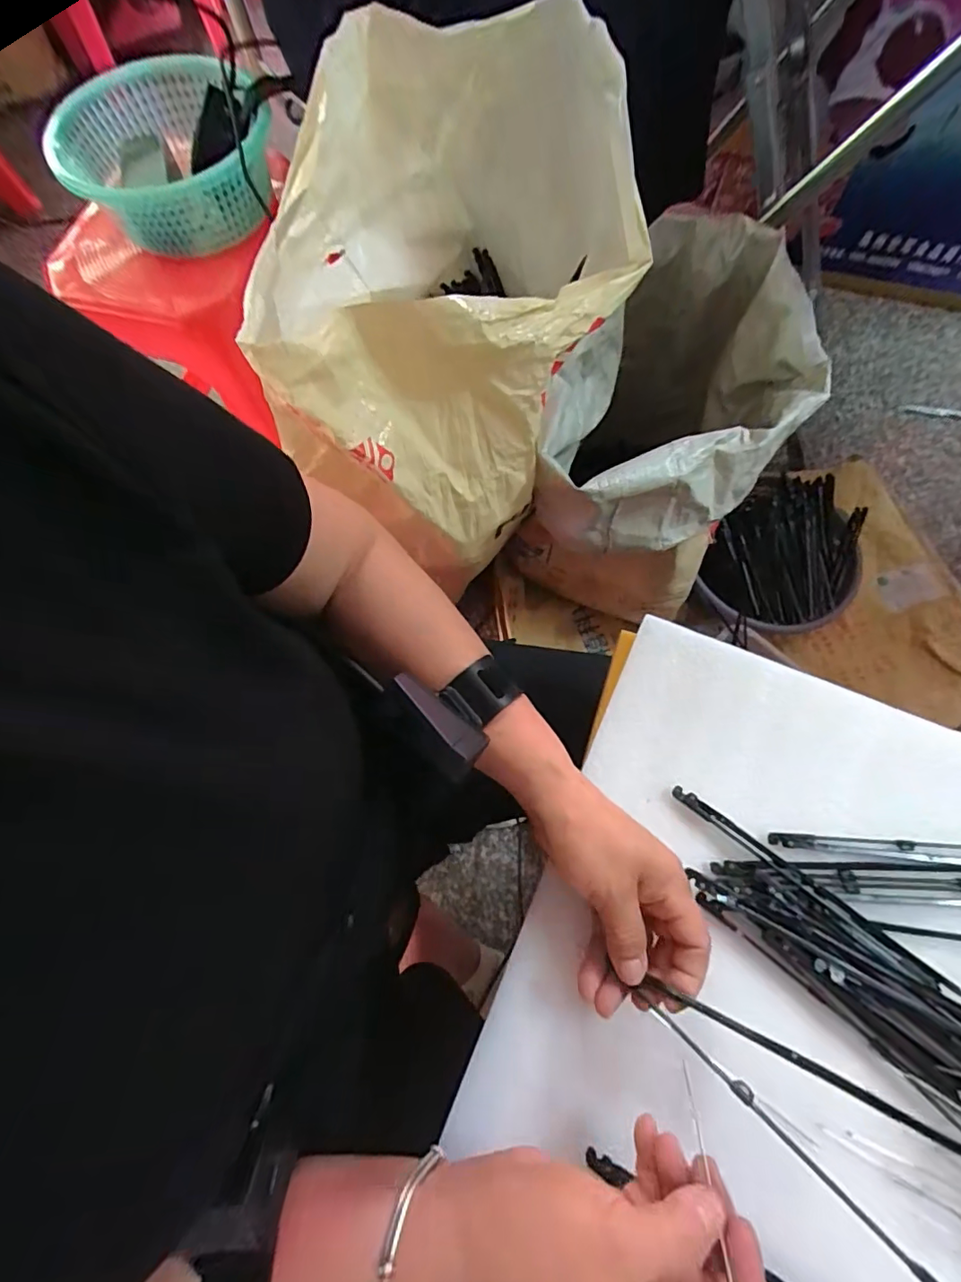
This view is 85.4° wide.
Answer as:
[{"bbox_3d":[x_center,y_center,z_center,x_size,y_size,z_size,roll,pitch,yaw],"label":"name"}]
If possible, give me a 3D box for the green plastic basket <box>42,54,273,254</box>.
[{"bbox_3d":[-0.366,-0.581,0.614,0.221,0.080,0.273,-21,72,-5],"label":"green plastic basket"}]

